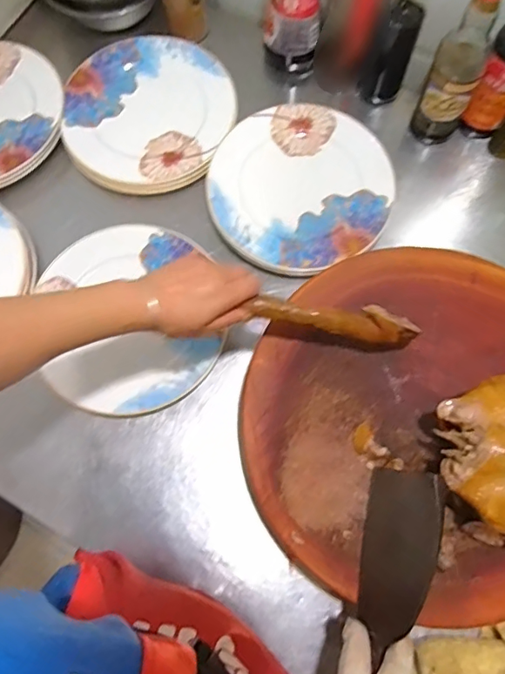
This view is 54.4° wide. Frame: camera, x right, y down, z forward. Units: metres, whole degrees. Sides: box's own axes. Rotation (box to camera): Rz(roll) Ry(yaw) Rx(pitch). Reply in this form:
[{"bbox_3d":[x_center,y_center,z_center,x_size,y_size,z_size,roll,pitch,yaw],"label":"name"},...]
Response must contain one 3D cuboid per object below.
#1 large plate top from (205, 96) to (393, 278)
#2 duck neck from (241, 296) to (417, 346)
[{"bbox_3d":[0.069,-0.213,0.685,0.245,0.023,0.243,0,72,1],"label":"large plate top"},{"bbox_3d":[0.090,-0.021,0.513,0.173,0.019,0.040,10,72,-4],"label":"duck neck"}]

